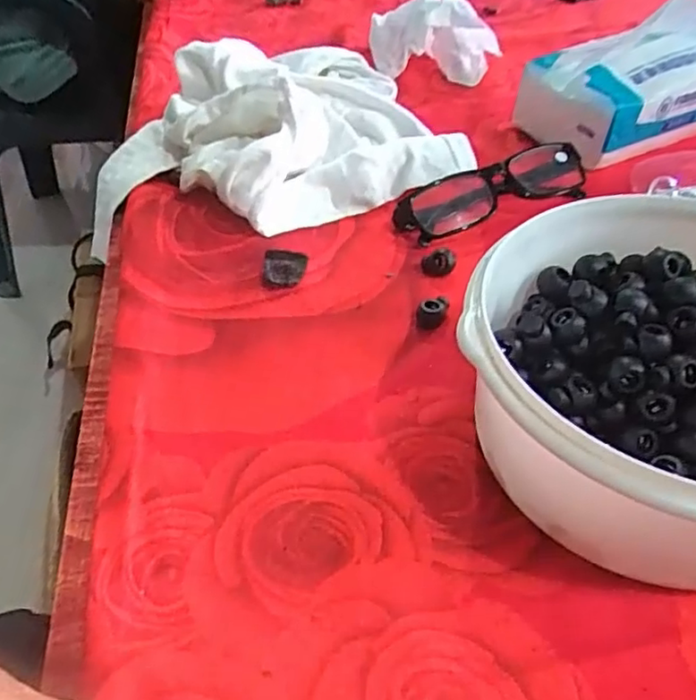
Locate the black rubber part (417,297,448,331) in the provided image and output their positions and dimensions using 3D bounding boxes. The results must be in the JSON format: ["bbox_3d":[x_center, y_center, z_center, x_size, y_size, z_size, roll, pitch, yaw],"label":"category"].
[{"bbox_3d":[0.045,-0.019,0.335,0.016,0.010,0.016,6,46,5],"label":"black rubber part"}]

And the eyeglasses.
[{"bbox_3d":[0.094,-0.103,0.407,0.129,0.032,0.037,-20,49,-19],"label":"eyeglasses"}]

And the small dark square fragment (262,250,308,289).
[{"bbox_3d":[-0.037,-0.046,0.360,0.024,0.007,0.028,4,46,3],"label":"small dark square fragment"}]

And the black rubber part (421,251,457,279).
[{"bbox_3d":[0.052,-0.050,0.363,0.019,0.011,0.016,6,46,5],"label":"black rubber part"}]

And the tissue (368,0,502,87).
[{"bbox_3d":[0.074,-0.277,0.556,0.117,0.057,0.066,11,47,10],"label":"tissue"}]

